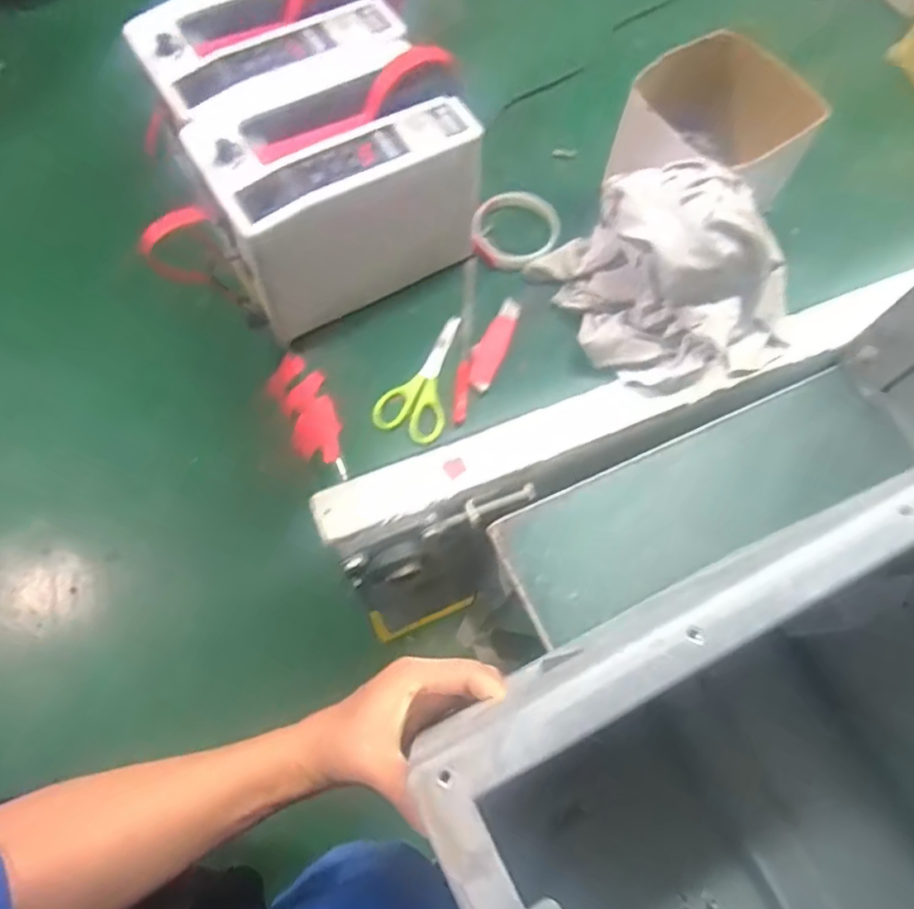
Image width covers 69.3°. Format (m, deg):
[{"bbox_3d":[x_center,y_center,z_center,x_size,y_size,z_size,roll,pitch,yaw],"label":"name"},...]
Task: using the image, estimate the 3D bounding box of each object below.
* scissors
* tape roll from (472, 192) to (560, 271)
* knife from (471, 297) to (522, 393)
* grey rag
[{"bbox_3d":[-0.022,-0.072,0.601,0.060,0.008,0.133,24,70,8],"label":"scissors"},{"bbox_3d":[0.057,-0.222,0.655,0.078,0.022,0.087,32,71,11],"label":"tape roll"},{"bbox_3d":[0.035,-0.104,0.617,0.028,0.007,0.102,21,70,6],"label":"knife"},{"bbox_3d":[0.192,-0.164,0.581,0.184,0.127,0.192,-23,71,-10],"label":"grey rag"}]

